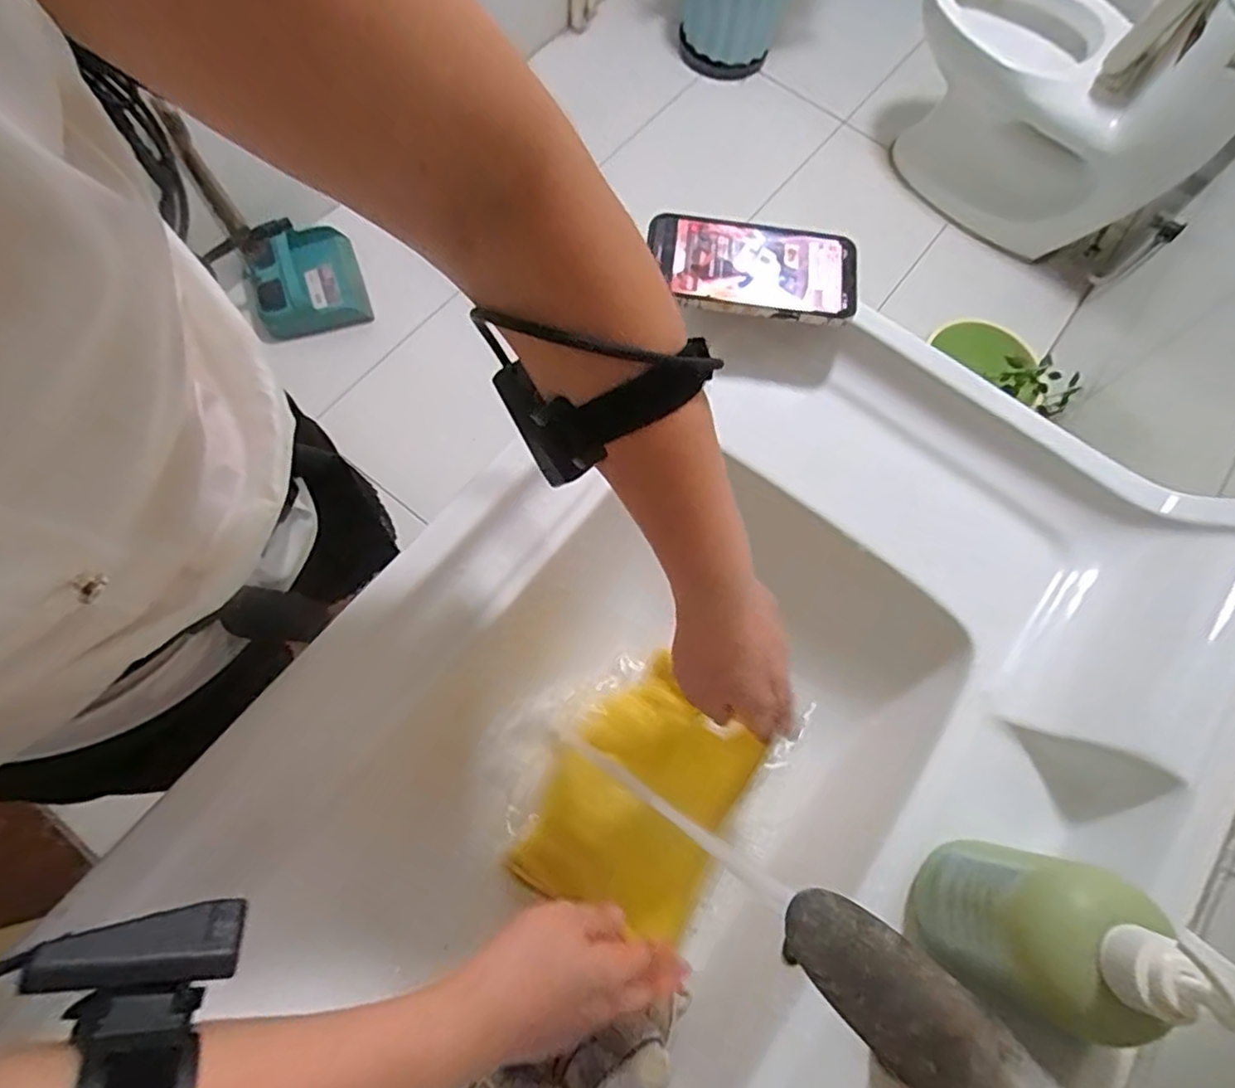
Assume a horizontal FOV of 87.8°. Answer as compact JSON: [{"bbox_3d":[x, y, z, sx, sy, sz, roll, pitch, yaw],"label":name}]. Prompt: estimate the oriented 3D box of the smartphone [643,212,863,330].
[{"bbox_3d":[0.108,-0.219,0.508,0.162,0.013,0.082,7,76,-1],"label":"smartphone"}]

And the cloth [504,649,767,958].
[{"bbox_3d":[0.017,0.192,0.485,0.131,0.012,0.182,22,71,28],"label":"cloth"}]

